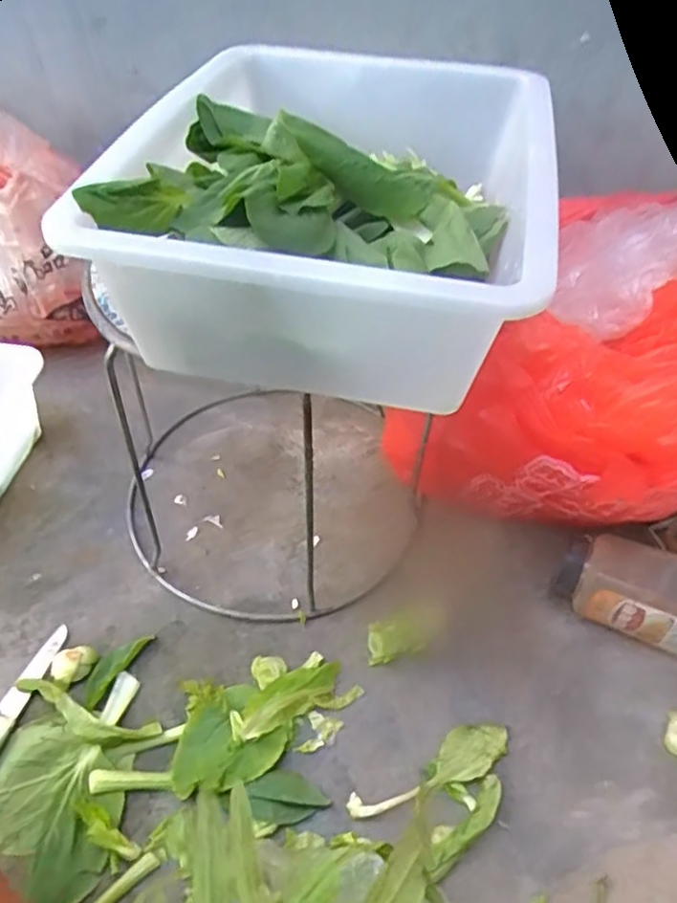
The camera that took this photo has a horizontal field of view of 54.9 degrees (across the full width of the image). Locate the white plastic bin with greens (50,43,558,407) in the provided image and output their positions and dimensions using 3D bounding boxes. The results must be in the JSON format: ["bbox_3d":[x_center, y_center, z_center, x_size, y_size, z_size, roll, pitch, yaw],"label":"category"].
[{"bbox_3d":[-0.001,-0.205,0.520,0.303,0.116,0.388,11,50,6],"label":"white plastic bin with greens"}]

